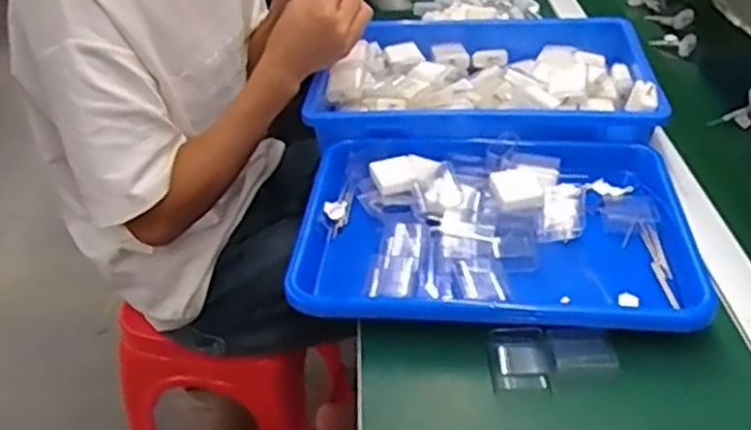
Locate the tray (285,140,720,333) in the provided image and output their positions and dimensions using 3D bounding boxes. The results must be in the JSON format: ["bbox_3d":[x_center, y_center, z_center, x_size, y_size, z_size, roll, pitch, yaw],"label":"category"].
[{"bbox_3d":[0.099,0.002,0.616,0.322,0.053,0.246,3,38,6],"label":"tray"}]

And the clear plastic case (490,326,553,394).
[{"bbox_3d":[0.103,0.103,0.521,0.039,0.009,0.052,0,38,2],"label":"clear plastic case"}]

